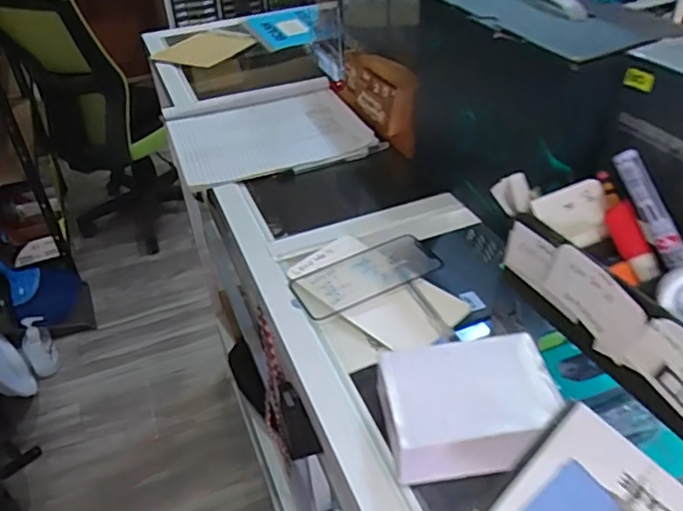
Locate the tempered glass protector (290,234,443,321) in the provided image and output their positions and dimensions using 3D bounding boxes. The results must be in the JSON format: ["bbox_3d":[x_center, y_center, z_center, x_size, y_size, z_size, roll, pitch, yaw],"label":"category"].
[{"bbox_3d":[0.024,0.018,0.556,0.137,0.004,0.065,-21,40,-16],"label":"tempered glass protector"}]

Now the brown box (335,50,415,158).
[{"bbox_3d":[0.055,-0.224,0.797,0.034,0.097,0.216,2,36,-32],"label":"brown box"}]

